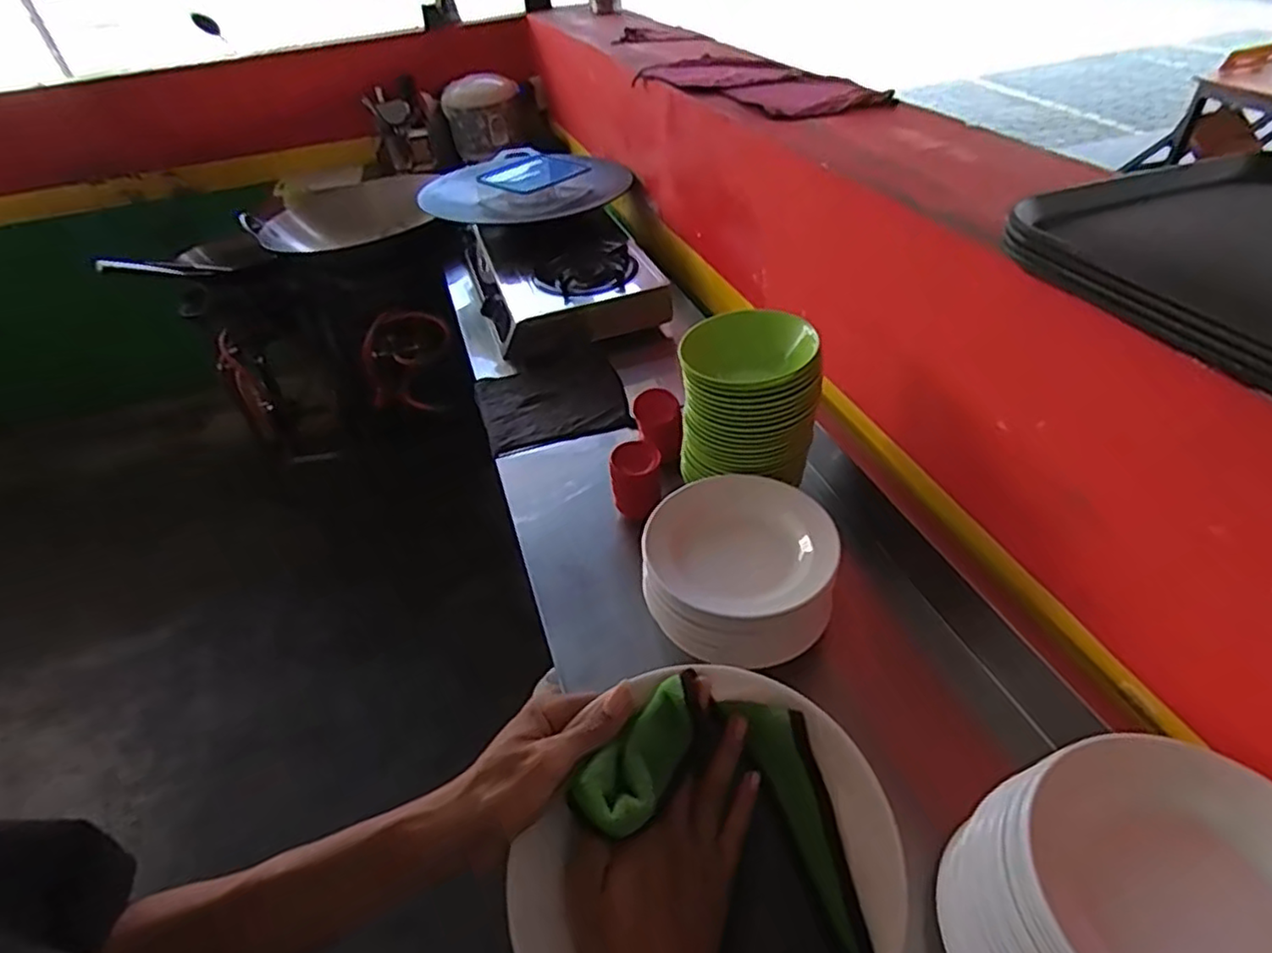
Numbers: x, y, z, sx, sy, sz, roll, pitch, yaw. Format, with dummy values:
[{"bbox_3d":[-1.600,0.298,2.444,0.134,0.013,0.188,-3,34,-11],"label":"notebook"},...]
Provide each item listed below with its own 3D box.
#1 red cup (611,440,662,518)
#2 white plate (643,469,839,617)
[{"bbox_3d":[0.002,0.009,0.983,0.072,0.127,0.069,-4,41,3],"label":"red cup"},{"bbox_3d":[0.128,0.083,0.800,0.214,0.057,0.221,-4,41,3],"label":"white plate"}]

